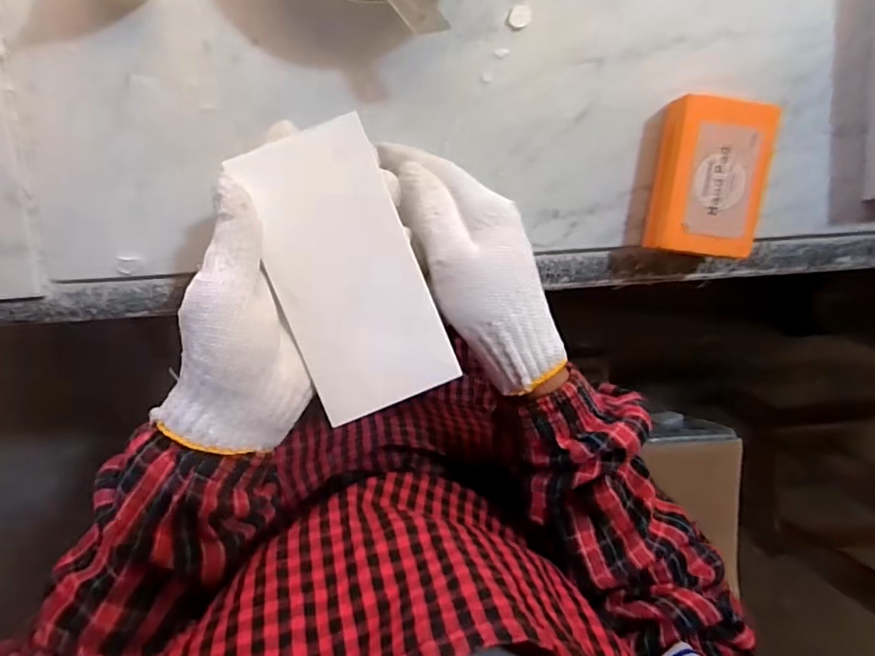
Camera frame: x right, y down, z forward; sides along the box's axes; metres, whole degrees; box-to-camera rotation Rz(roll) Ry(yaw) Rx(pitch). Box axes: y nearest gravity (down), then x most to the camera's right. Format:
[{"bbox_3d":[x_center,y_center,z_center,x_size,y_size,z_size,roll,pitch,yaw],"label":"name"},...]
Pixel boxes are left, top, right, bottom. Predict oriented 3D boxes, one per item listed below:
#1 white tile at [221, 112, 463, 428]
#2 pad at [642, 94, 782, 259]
[{"bbox_3d":[-0.047,-0.030,0.294,0.073,0.008,0.147,-19,94,-1],"label":"white tile"},{"bbox_3d":[0.171,-0.093,0.352,0.062,0.035,0.091,8,98,-6],"label":"pad"}]

